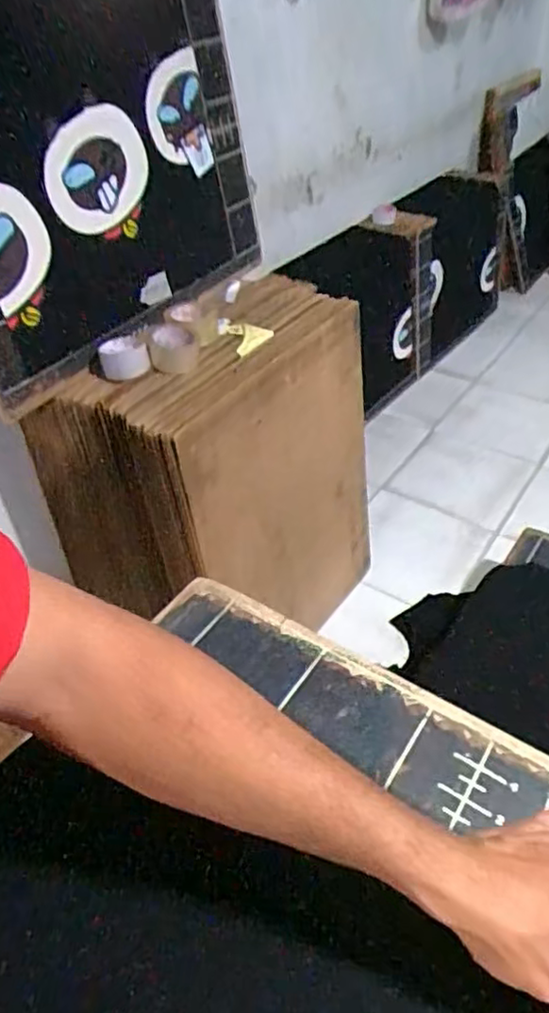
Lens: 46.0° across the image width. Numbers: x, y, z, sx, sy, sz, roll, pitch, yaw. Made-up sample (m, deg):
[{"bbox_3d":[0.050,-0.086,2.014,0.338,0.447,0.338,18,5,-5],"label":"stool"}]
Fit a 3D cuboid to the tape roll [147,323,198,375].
[{"bbox_3d":[-0.185,-0.289,1.197,0.089,0.050,0.107,-9,43,-7],"label":"tape roll"}]

